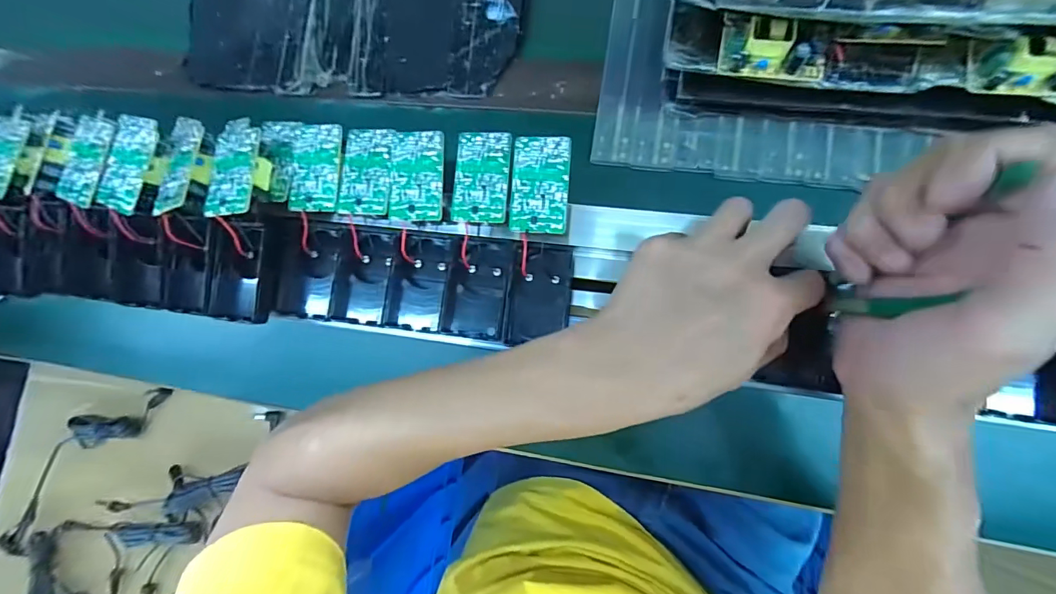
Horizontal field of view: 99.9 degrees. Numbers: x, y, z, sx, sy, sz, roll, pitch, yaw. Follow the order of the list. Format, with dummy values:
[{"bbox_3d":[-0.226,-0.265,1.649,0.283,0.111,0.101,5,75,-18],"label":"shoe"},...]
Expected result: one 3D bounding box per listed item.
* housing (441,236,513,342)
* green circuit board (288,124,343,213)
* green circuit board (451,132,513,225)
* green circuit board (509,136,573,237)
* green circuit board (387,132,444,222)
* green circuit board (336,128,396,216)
[{"bbox_3d":[-0.037,-0.006,0.321,0.042,0.026,0.071,8,85,10],"label":"housing"},{"bbox_3d":[-0.154,-0.094,0.321,0.038,0.004,0.065,2,84,9],"label":"green circuit board"},{"bbox_3d":[-0.031,-0.082,0.304,0.038,0.005,0.064,3,84,9],"label":"green circuit board"},{"bbox_3d":[0.008,-0.074,0.295,0.038,0.005,0.064,5,84,10],"label":"green circuit board"},{"bbox_3d":[-0.078,-0.086,0.309,0.037,0.004,0.063,2,84,9],"label":"green circuit board"},{"bbox_3d":[-0.114,-0.090,0.317,0.038,0.004,0.064,4,82,8],"label":"green circuit board"}]

